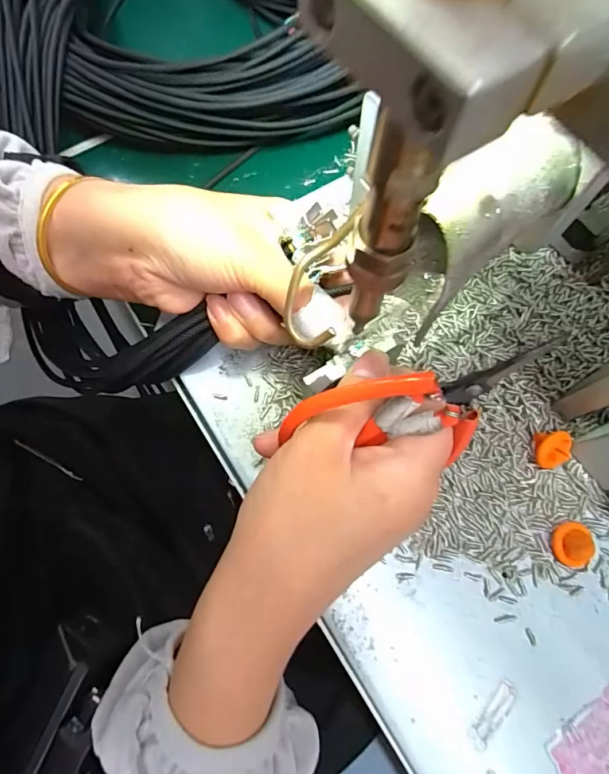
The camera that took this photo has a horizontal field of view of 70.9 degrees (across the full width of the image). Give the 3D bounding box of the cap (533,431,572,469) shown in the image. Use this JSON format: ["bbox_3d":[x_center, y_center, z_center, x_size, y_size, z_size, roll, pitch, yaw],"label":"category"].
[{"bbox_3d":[0.125,0.030,0.217,0.017,0.012,0.020,-12,106,8],"label":"cap"}]

